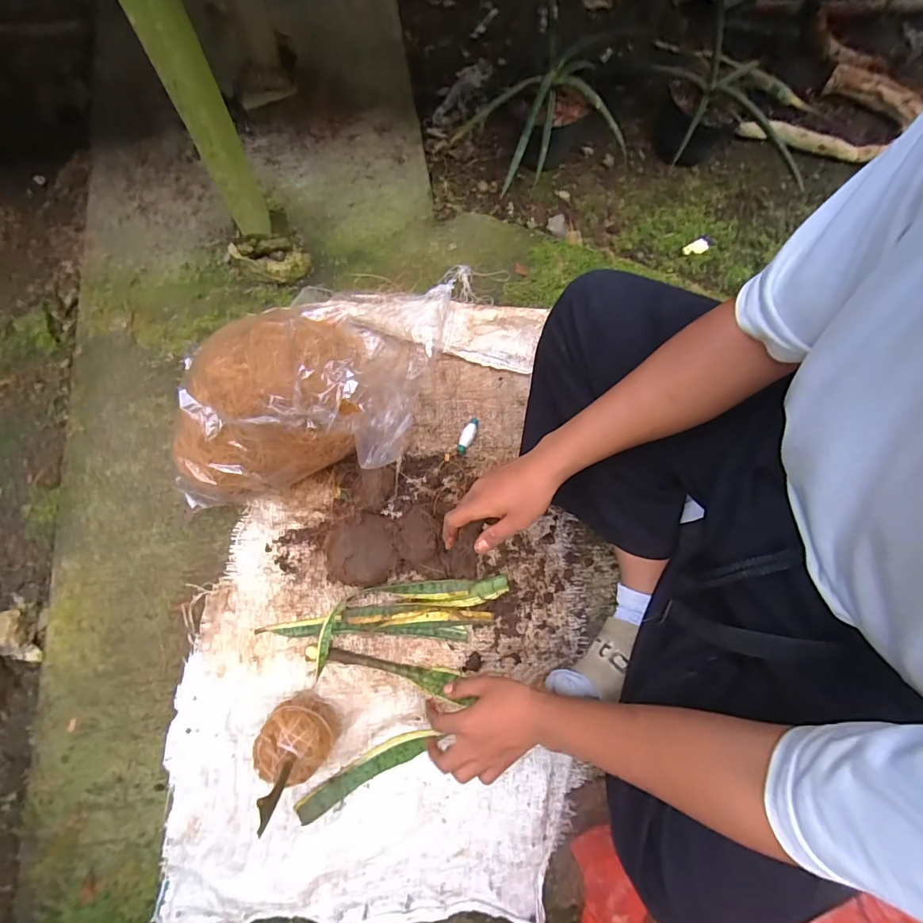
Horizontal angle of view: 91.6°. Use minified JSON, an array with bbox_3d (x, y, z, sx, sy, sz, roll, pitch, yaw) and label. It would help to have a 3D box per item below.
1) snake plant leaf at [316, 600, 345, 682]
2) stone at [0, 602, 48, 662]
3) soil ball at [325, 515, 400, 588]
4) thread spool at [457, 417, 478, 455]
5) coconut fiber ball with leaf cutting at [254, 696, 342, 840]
[{"bbox_3d":[-0.182,0.242,0.610,0.016,0.023,0.100,14,75,3],"label":"snake plant leaf"},{"bbox_3d":[-0.655,0.251,0.649,0.070,0.037,0.084,-7,73,-1],"label":"stone"},{"bbox_3d":[-0.143,0.124,0.621,0.102,0.052,0.095,0,75,-1],"label":"soil ball"},{"bbox_3d":[0.010,-0.039,0.686,0.020,0.019,0.060,19,75,5],"label":"thread spool"},{"bbox_3d":[-0.201,0.334,0.527,0.091,0.138,0.085,-43,77,-11],"label":"coconut fiber ball with leaf cutting"}]

